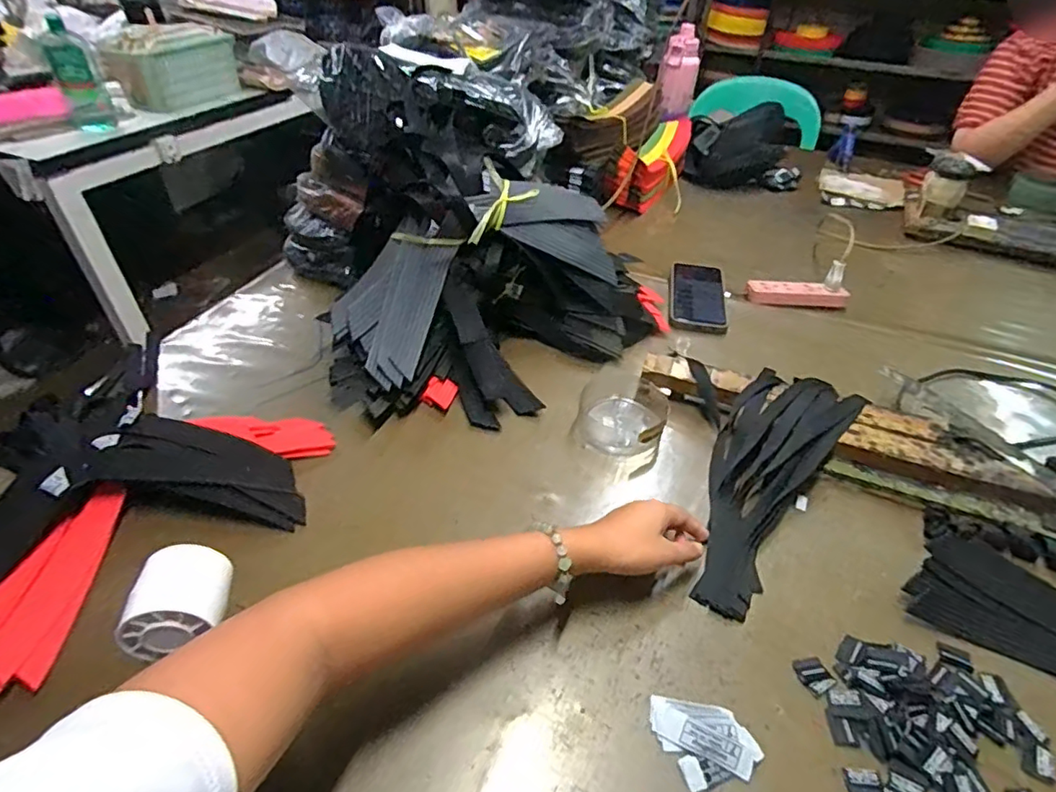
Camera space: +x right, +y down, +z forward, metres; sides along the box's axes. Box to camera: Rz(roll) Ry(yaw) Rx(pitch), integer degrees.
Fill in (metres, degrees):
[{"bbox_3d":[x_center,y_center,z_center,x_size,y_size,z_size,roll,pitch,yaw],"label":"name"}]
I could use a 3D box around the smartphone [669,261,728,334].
[{"bbox_3d":[0.257,-0.155,0.855,0.082,0.015,0.178,8,43,7],"label":"smartphone"}]

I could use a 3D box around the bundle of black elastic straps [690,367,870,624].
[{"bbox_3d":[0.240,0.087,0.578,0.113,0.028,0.298,24,60,22],"label":"bundle of black elastic straps"}]

